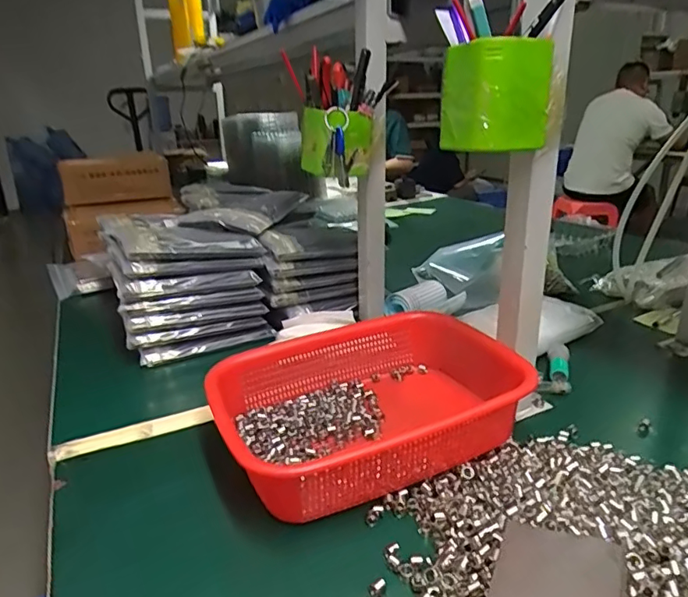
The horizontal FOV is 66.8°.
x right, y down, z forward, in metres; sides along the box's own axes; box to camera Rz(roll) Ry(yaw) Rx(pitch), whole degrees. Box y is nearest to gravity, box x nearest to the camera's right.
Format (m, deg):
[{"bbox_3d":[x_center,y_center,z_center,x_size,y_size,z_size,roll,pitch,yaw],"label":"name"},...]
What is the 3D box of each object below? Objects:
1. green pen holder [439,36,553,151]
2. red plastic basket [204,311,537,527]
[{"bbox_3d":[0.122,-0.163,0.424,0.068,0.077,0.064,-13,23,-28],"label":"green pen holder"},{"bbox_3d":[0.025,0.102,0.511,0.273,0.088,0.207,-10,22,-20],"label":"red plastic basket"}]

